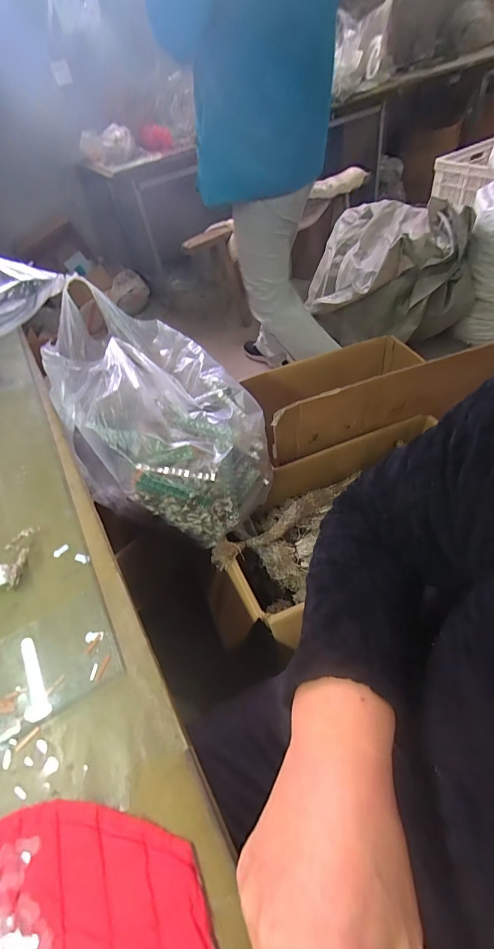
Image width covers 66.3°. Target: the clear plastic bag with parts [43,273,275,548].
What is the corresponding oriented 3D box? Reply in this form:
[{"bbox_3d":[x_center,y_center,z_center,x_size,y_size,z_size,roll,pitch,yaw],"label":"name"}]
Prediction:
[{"bbox_3d":[-0.147,-0.136,0.671,0.280,0.231,0.474,-23,50,-9],"label":"clear plastic bag with parts"}]

